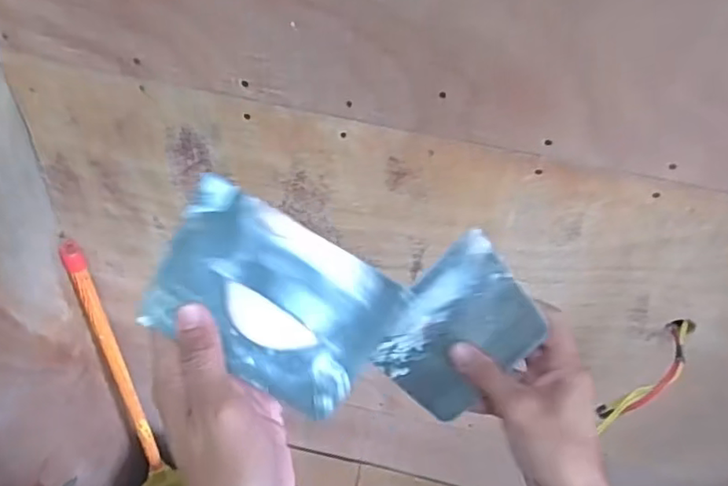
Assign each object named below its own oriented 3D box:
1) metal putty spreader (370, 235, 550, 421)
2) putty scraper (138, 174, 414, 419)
[{"bbox_3d":[0.071,0.066,0.454,0.121,0.008,0.092,-44,76,4],"label":"metal putty spreader"},{"bbox_3d":[-0.052,0.031,0.348,0.137,0.009,0.094,31,72,-4],"label":"putty scraper"}]

